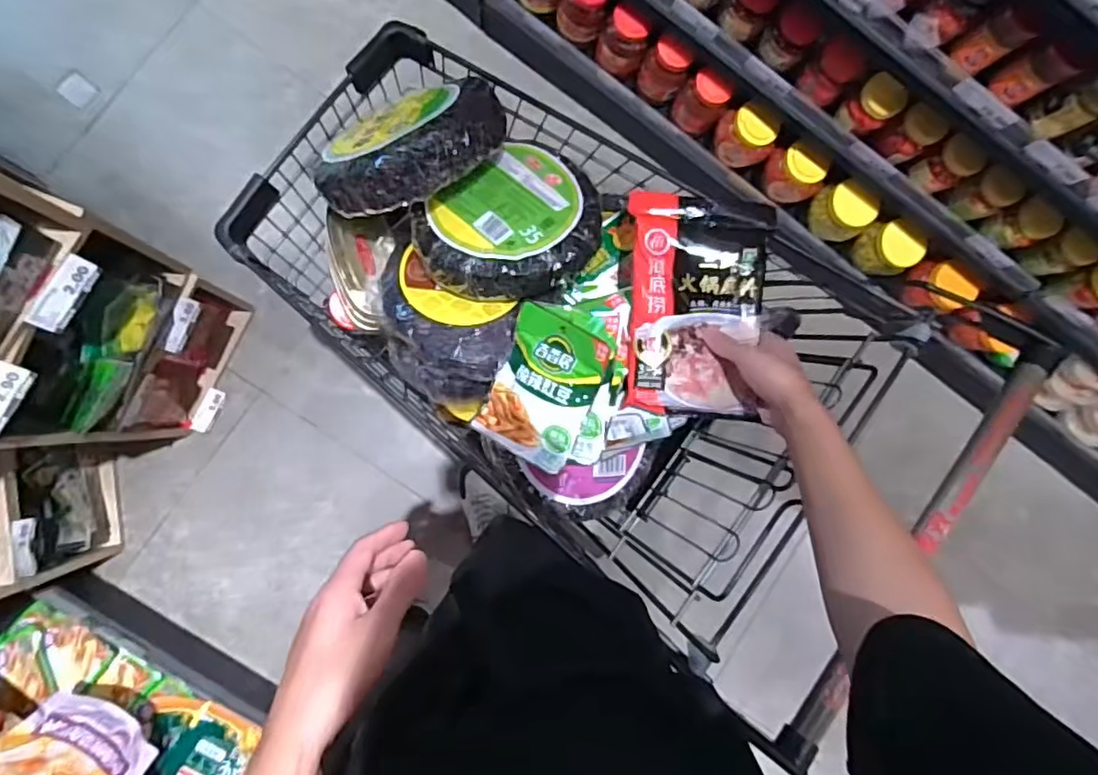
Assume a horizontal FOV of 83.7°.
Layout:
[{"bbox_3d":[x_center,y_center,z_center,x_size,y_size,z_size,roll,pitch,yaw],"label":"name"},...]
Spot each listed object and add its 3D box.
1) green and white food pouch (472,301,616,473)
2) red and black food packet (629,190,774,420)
[{"bbox_3d":[-0.005,-0.003,0.626,0.110,0.019,0.151,30,106,16],"label":"green and white food pouch"},{"bbox_3d":[0.154,-0.087,0.627,0.133,0.039,0.225,4,87,-8],"label":"red and black food packet"}]

